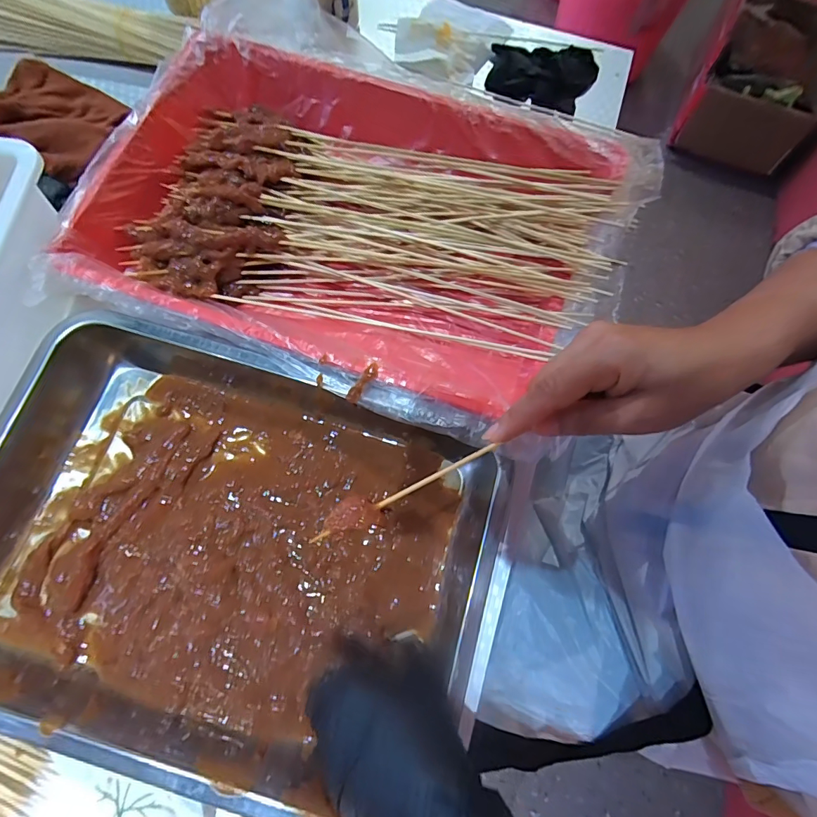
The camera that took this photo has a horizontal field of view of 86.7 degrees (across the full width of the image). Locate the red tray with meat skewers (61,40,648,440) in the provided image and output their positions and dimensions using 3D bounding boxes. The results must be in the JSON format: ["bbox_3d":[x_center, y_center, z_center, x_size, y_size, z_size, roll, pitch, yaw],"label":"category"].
[{"bbox_3d":[-0.038,-0.152,0.360,0.406,0.061,0.281,22,74,4],"label":"red tray with meat skewers"}]

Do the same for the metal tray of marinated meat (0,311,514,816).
[{"bbox_3d":[-0.131,0.094,0.302,0.372,0.065,0.250,15,73,6],"label":"metal tray of marinated meat"}]

